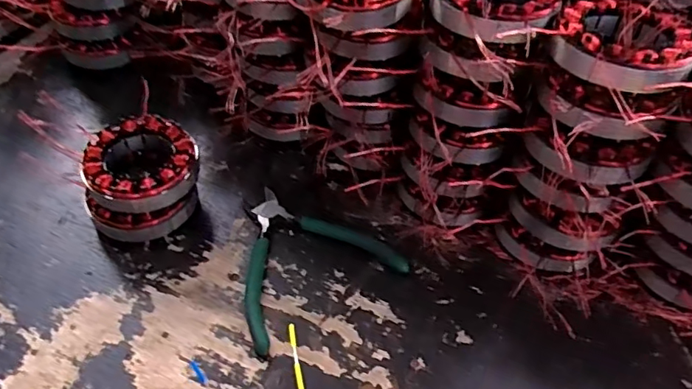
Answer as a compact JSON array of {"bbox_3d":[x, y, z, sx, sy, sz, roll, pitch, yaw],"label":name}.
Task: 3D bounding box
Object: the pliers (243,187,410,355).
[{"bbox_3d":[-0.040,0.043,0.436,0.134,0.010,0.135,-25,55,-21],"label":"pliers"}]

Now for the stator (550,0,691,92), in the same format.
[{"bbox_3d":[0.178,-0.098,0.339,0.082,0.024,0.086,22,53,16],"label":"stator"}]

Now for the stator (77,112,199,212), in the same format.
[{"bbox_3d":[-0.167,-0.027,0.428,0.087,0.029,0.085,1,50,-1],"label":"stator"}]

